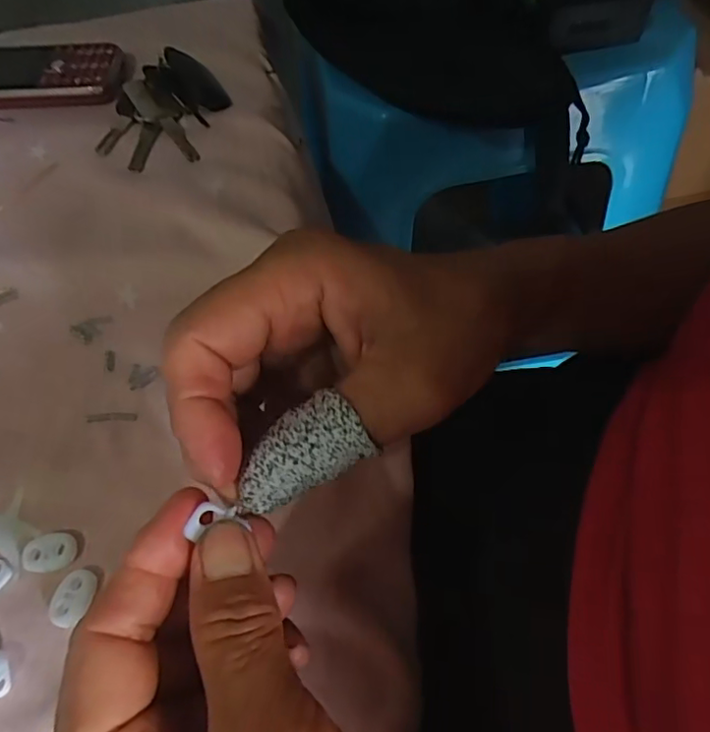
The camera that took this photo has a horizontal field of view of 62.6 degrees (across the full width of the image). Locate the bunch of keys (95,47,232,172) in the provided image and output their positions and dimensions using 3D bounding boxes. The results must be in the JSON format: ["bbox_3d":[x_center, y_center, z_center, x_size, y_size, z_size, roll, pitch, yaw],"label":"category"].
[{"bbox_3d":[-0.125,-0.174,0.384,0.072,0.015,0.100,5,61,6],"label":"bunch of keys"}]

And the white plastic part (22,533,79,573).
[{"bbox_3d":[-0.131,0.080,0.250,0.022,0.004,0.015,-4,61,1],"label":"white plastic part"}]

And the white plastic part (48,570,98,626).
[{"bbox_3d":[-0.115,0.095,0.240,0.015,0.006,0.021,19,64,14],"label":"white plastic part"}]

